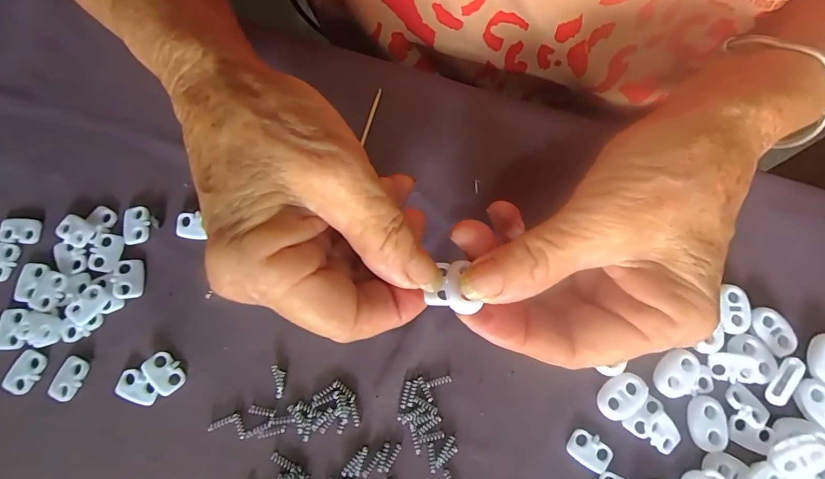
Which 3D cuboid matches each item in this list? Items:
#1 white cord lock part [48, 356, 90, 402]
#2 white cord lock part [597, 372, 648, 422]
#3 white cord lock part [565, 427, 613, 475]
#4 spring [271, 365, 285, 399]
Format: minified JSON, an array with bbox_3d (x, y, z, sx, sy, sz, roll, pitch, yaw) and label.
[{"bbox_3d":[-0.154,0.063,0.184,0.012,0.004,0.019,23,77,6],"label":"white cord lock part"},{"bbox_3d":[0.092,0.069,0.181,0.021,0.008,0.015,-44,81,-9],"label":"white cord lock part"},{"bbox_3d":[0.077,0.091,0.177,0.018,0.004,0.013,33,79,7],"label":"white cord lock part"},{"bbox_3d":[-0.060,0.064,0.185,0.005,0.004,0.014,-11,76,-2],"label":"spring"}]

